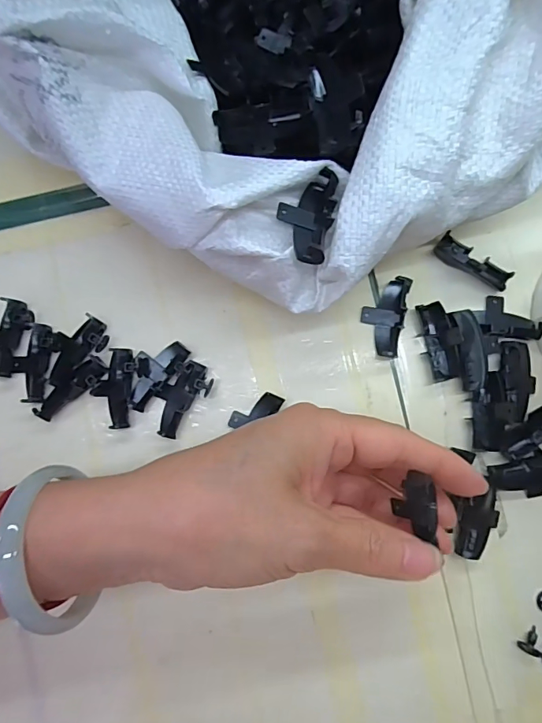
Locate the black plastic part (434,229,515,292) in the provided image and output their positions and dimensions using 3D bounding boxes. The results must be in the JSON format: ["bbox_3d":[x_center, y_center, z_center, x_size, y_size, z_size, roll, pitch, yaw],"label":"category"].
[{"bbox_3d":[0.108,-0.052,0.242,0.042,0.009,0.015,33,86,4],"label":"black plastic part"}]

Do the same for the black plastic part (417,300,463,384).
[{"bbox_3d":[0.089,-0.011,0.236,0.015,0.015,0.040,-13,85,0],"label":"black plastic part"}]

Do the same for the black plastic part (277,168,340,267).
[{"bbox_3d":[0.015,-0.061,0.192,0.022,0.015,0.042,14,66,3],"label":"black plastic part"}]

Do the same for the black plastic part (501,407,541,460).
[{"bbox_3d":[0.137,0.035,0.231,0.039,0.008,0.017,-30,85,-1],"label":"black plastic part"}]

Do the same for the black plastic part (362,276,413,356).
[{"bbox_3d":[0.060,-0.024,0.240,0.021,0.012,0.040,9,85,2],"label":"black plastic part"}]

